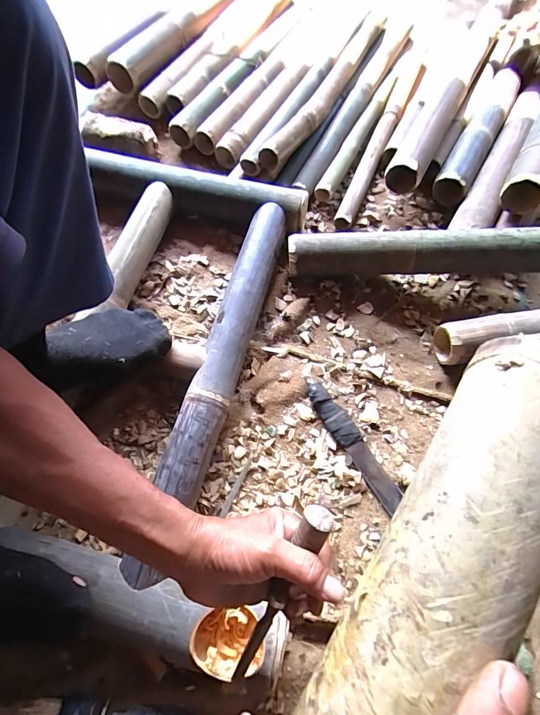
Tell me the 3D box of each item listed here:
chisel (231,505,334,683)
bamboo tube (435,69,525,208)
[{"bbox_3d":[0.007,0.225,0.334,0.023,0.224,0.021,22,23,8],"label":"chisel"},{"bbox_3d":[0.454,-0.486,0.784,0.065,0.057,0.424,29,69,11],"label":"bamboo tube"}]

